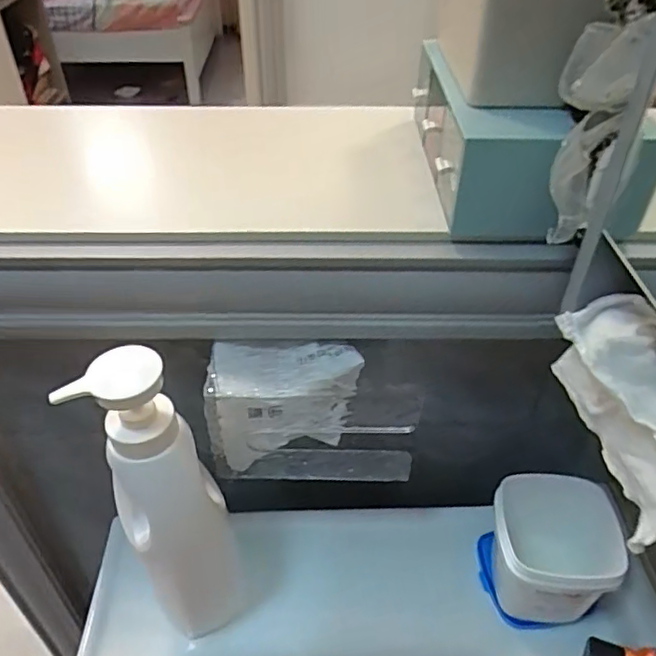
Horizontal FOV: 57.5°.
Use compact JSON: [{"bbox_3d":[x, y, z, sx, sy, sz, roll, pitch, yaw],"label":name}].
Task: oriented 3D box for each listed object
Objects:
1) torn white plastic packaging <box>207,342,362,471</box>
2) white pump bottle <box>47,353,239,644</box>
[{"bbox_3d":[-0.036,0.064,0.500,0.119,0.084,0.055,-1,41,-2],"label":"torn white plastic packaging"},{"bbox_3d":[-0.118,0.126,0.442,0.073,0.269,0.057,11,42,13],"label":"white pump bottle"}]

